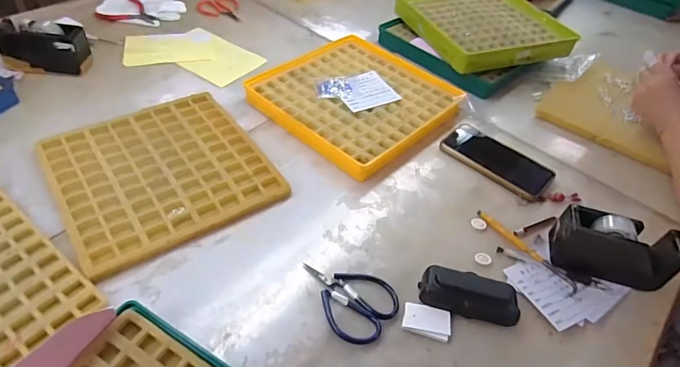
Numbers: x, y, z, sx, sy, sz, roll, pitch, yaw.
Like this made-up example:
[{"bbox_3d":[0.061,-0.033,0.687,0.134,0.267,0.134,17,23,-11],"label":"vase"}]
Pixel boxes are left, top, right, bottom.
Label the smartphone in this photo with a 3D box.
[{"bbox_3d":[0.242,-0.037,0.681,0.164,0.014,0.079,36,53,26],"label":"smartphone"}]

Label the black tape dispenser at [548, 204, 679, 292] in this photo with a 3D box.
[{"bbox_3d":[0.330,0.081,0.533,0.134,0.069,0.064,15,47,8],"label":"black tape dispenser"}]

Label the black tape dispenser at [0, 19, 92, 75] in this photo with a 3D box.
[{"bbox_3d":[-0.503,-0.232,0.750,0.148,0.072,0.059,4,46,-2],"label":"black tape dispenser"}]

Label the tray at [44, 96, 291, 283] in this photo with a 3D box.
[{"bbox_3d":[-0.244,-0.021,0.608,0.256,0.014,0.264,-25,54,-27],"label":"tray"}]

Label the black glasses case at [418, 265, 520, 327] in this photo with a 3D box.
[{"bbox_3d":[0.148,0.126,0.504,0.109,0.031,0.049,9,46,3],"label":"black glasses case"}]

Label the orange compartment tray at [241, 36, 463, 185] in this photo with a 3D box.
[{"bbox_3d":[0.024,-0.149,0.753,0.291,0.028,0.288,34,52,24],"label":"orange compartment tray"}]

